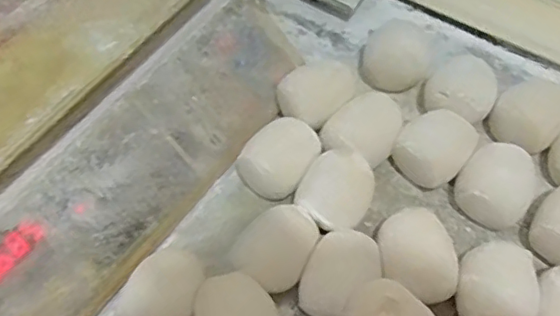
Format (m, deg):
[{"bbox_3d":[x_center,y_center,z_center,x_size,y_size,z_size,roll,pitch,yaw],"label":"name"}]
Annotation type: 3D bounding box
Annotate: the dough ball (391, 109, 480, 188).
[{"bbox_3d":[0.120,-0.007,0.437,0.050,0.046,0.052,0,62,0],"label":"dough ball"}]

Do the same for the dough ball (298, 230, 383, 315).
[{"bbox_3d":[0.040,0.083,0.396,0.047,0.032,0.062,37,68,18],"label":"dough ball"}]

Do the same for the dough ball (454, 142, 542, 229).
[{"bbox_3d":[0.164,0.020,0.425,0.052,0.045,0.056,0,62,0],"label":"dough ball"}]

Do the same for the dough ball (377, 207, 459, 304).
[{"bbox_3d":[0.097,0.071,0.399,0.056,0.035,0.065,-37,67,-17],"label":"dough ball"}]

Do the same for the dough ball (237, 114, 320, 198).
[{"bbox_3d":[0.005,-0.001,0.430,0.045,0.042,0.061,40,69,20],"label":"dough ball"}]

